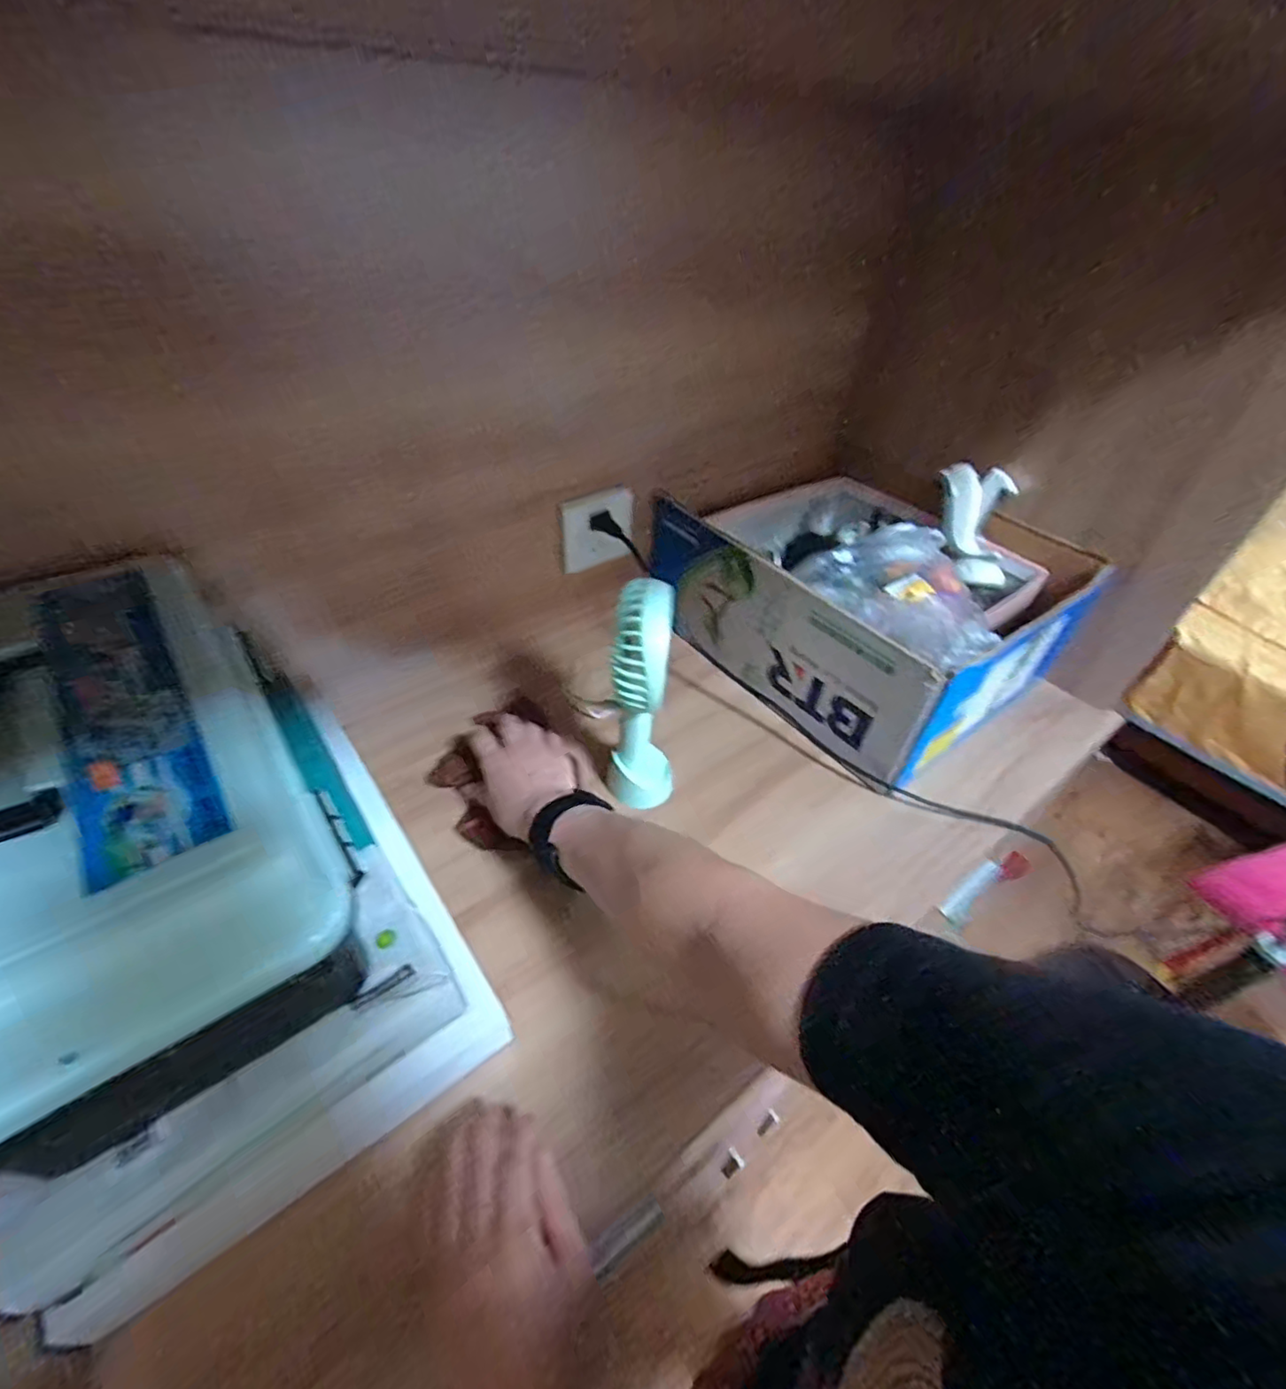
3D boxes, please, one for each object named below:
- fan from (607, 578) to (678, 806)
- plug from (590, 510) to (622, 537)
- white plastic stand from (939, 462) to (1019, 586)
[{"bbox_3d":[0.005,0.008,0.515,0.056,0.214,0.091,10,43,5],"label":"fan"},{"bbox_3d":[-0.038,-0.183,0.662,0.040,0.021,0.013,31,49,25],"label":"plug"},{"bbox_3d":[0.385,-0.194,0.704,0.070,0.136,0.025,-8,5,17],"label":"white plastic stand"}]

